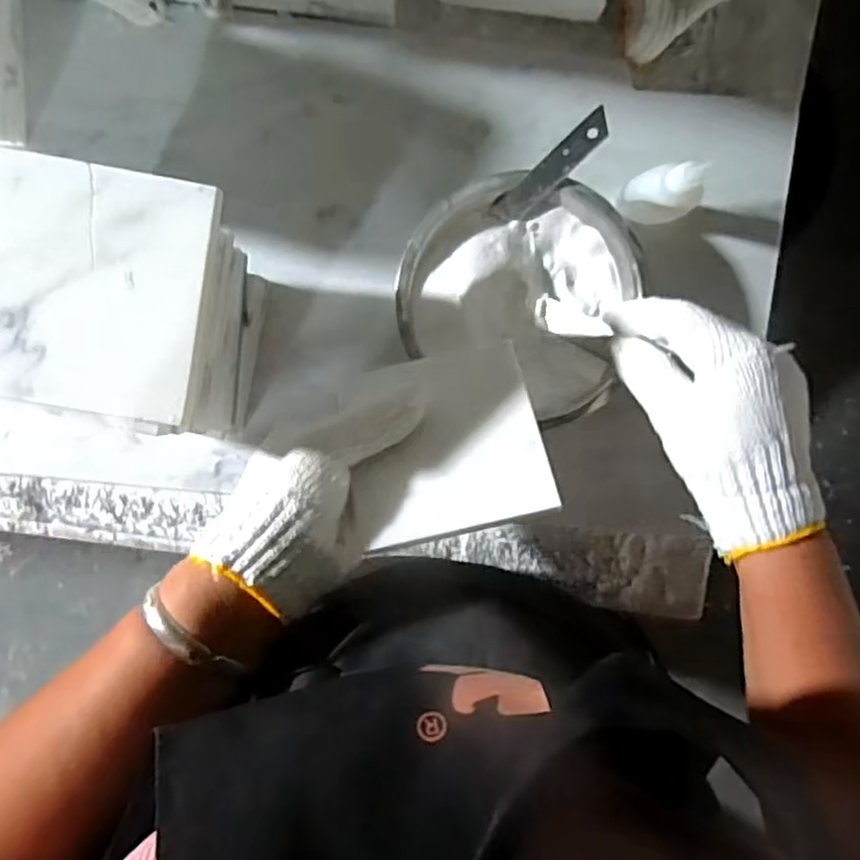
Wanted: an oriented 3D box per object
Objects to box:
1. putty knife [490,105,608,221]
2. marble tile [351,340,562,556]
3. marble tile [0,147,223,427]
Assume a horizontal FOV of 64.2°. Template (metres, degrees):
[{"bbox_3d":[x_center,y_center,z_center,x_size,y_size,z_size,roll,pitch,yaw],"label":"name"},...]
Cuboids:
[{"bbox_3d":[0.070,-0.149,0.395,0.019,0.012,0.083,47,132,-8],"label":"putty knife"},{"bbox_3d":[0.009,0.006,0.354,0.094,0.004,0.096,-12,65,0],"label":"marble tile"},{"bbox_3d":[-0.144,-0.058,0.282,0.099,0.006,0.098,9,96,-6],"label":"marble tile"}]

